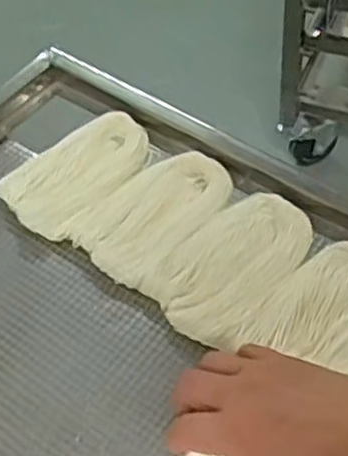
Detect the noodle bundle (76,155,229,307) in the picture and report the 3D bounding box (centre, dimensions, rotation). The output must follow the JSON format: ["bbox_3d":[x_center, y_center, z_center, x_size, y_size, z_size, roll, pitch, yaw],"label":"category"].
[{"bbox_3d":[-0.012,-0.009,0.623,0.092,0.018,0.142,23,55,21],"label":"noodle bundle"}]

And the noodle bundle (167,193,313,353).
[{"bbox_3d":[0.051,0.028,0.580,0.074,0.013,0.143,25,56,23],"label":"noodle bundle"}]

